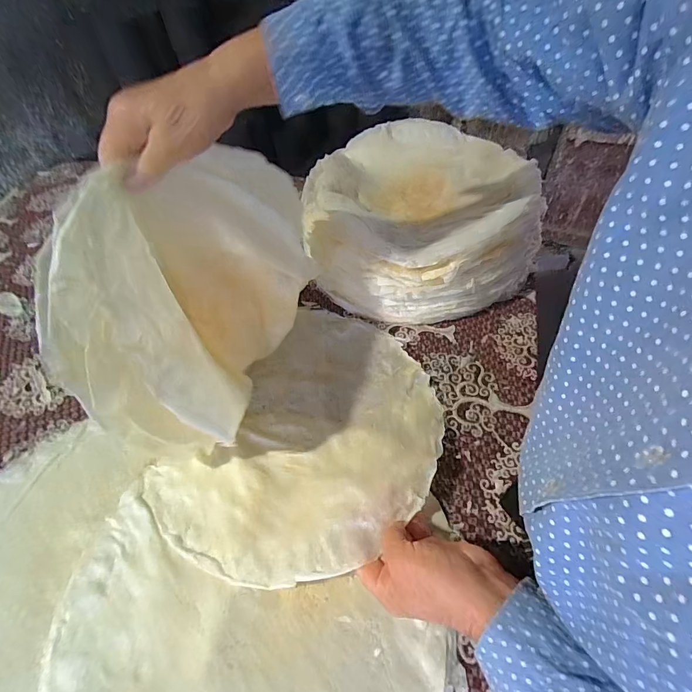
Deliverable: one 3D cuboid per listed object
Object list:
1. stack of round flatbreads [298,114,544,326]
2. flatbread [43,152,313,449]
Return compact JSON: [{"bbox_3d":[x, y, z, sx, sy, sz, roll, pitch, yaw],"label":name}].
[{"bbox_3d":[0.108,-0.195,0.578,0.328,0.134,0.318,-6,52,0],"label":"stack of round flatbreads"},{"bbox_3d":[-0.141,-0.054,0.365,0.123,0.202,0.271,15,54,16],"label":"flatbread"}]

